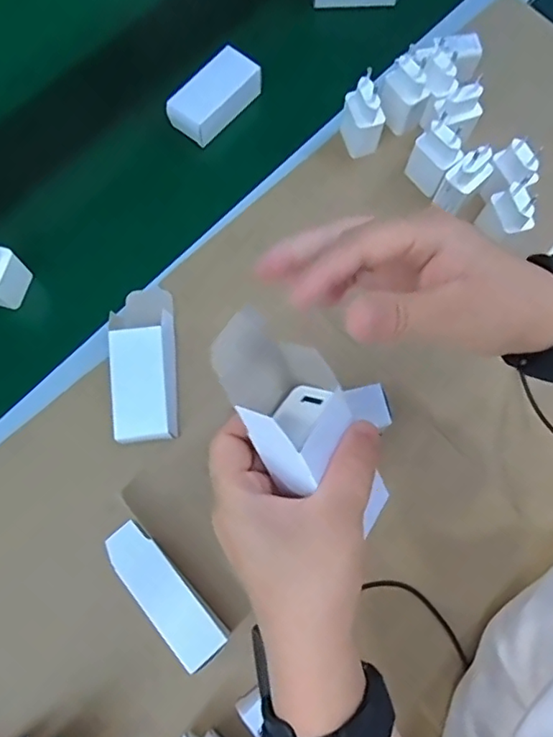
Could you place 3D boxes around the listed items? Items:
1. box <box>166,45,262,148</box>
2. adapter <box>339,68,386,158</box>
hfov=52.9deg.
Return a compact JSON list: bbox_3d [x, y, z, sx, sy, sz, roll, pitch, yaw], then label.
[{"bbox_3d":[-0.060,-0.270,0.549,0.051,0.028,0.093,37,75,11],"label":"box"},{"bbox_3d":[0.079,-0.229,0.511,0.025,0.072,0.038,-23,73,-8],"label":"adapter"}]

